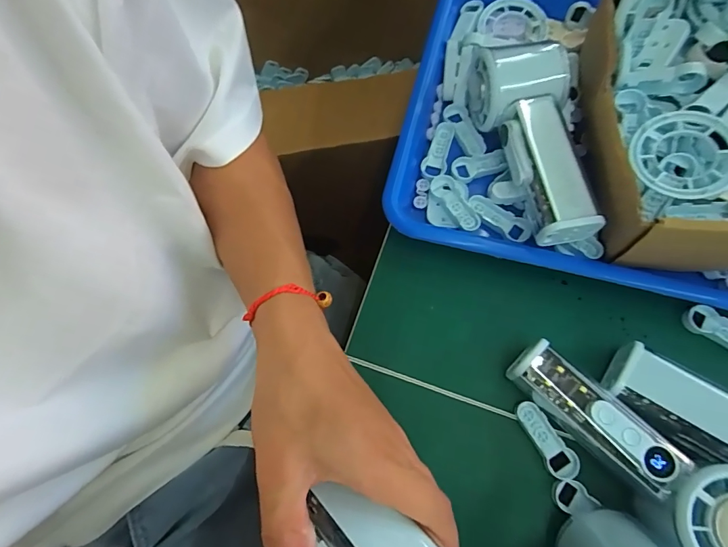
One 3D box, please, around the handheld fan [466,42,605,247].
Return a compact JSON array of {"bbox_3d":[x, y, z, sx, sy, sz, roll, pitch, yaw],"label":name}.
[{"bbox_3d":[0.119,-0.093,0.300,0.063,0.046,0.151,-4,73,0],"label":"handheld fan"}]

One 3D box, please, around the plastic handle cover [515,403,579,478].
[{"bbox_3d":[0.116,0.108,0.271,0.019,0.011,0.050,-36,75,-9],"label":"plastic handle cover"}]

